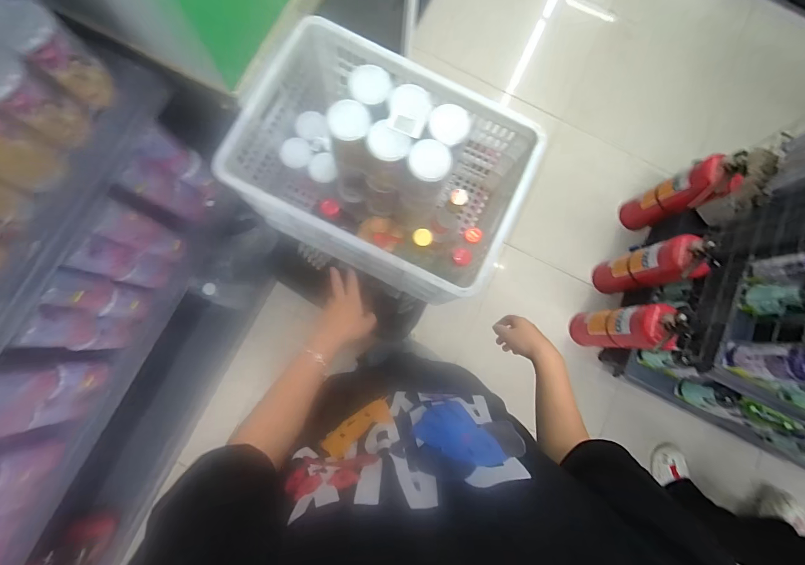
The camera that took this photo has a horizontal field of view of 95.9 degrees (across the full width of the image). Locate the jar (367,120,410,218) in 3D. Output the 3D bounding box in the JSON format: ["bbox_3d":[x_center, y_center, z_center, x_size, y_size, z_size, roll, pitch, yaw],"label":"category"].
[{"bbox_3d":[-0.029,-0.185,0.627,0.060,0.215,0.059,1,81,-5],"label":"jar"}]

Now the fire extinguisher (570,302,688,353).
[{"bbox_3d":[0.694,0.143,1.148,0.106,0.425,0.125,-9,82,-6],"label":"fire extinguisher"}]

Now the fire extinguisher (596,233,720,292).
[{"bbox_3d":[0.791,-0.052,1.175,0.110,0.425,0.118,-16,83,-7],"label":"fire extinguisher"}]

